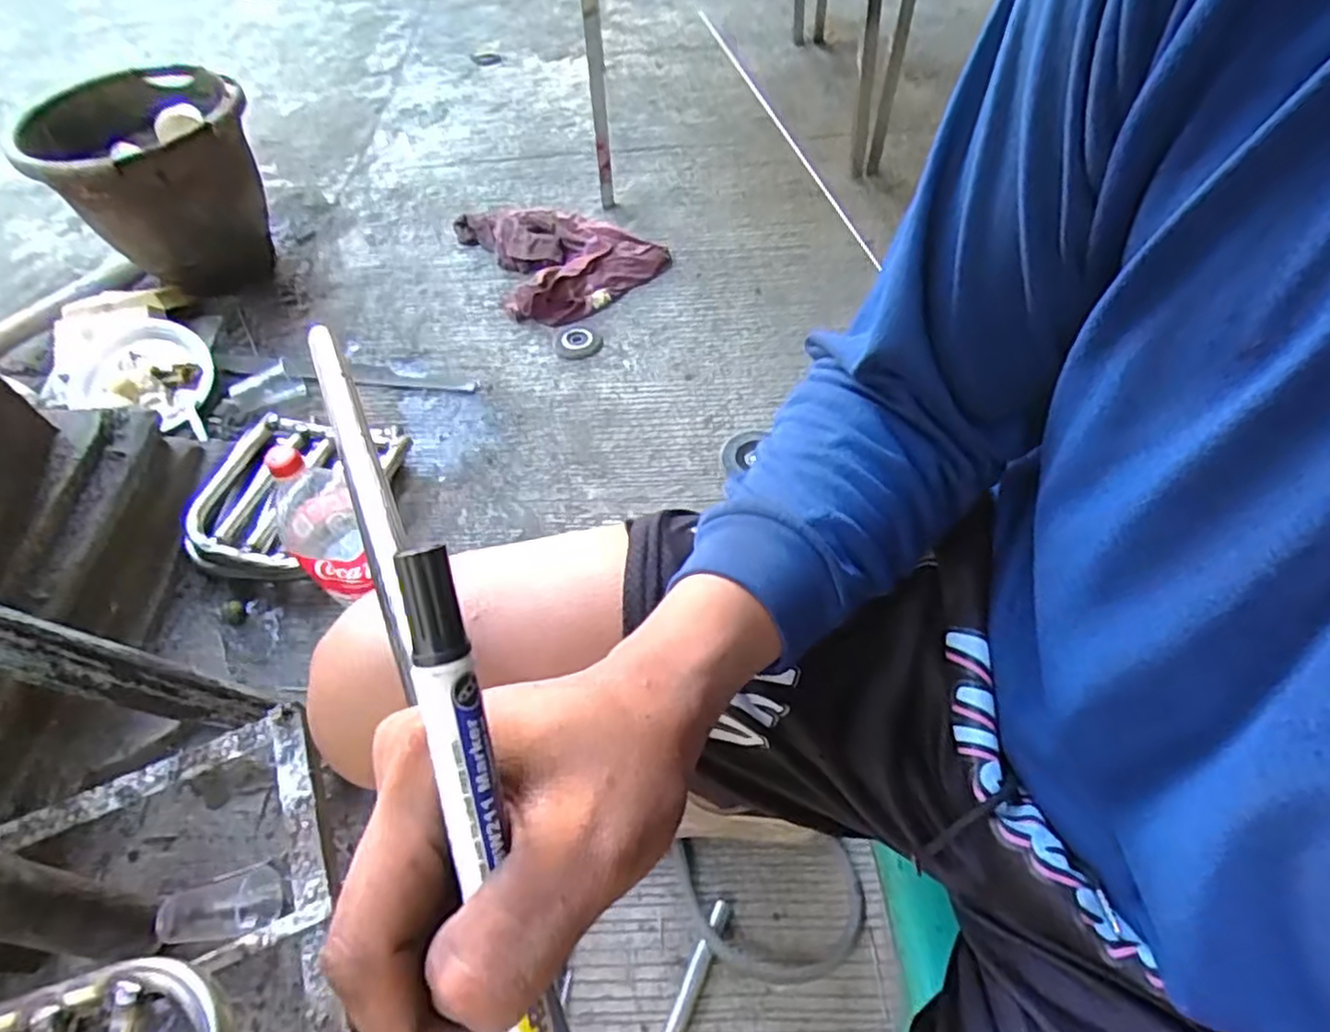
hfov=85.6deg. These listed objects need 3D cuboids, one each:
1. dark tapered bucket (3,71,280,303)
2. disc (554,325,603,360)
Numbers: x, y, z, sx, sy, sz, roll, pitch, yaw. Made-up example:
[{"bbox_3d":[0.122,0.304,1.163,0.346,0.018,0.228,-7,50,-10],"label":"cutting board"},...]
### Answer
[{"bbox_3d":[-0.880,-0.581,1.300,0.367,0.308,0.325,35,65,25],"label":"dark tapered bucket"},{"bbox_3d":[-0.147,-0.294,1.214,0.080,0.011,0.069,-15,56,-6],"label":"disc"}]

